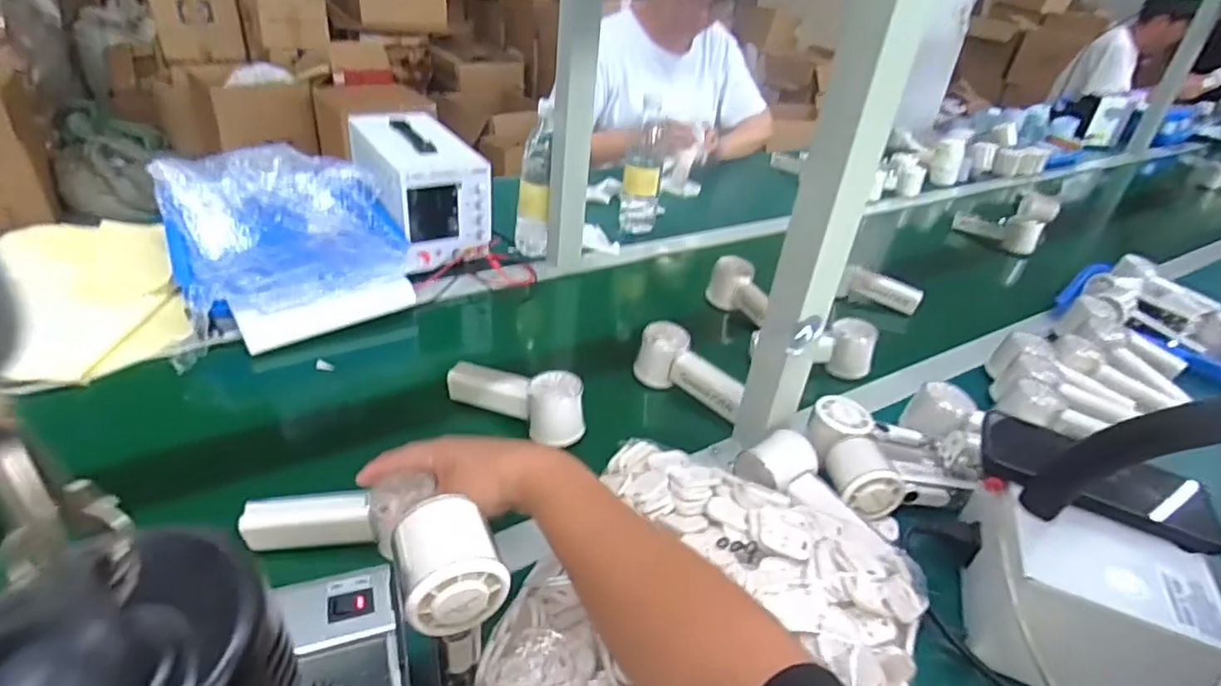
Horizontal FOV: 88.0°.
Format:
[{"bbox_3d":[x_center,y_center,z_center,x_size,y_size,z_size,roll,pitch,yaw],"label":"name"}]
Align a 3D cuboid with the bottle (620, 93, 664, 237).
[{"bbox_3d":[0.054,-0.286,1.045,0.066,0.219,0.058,8,33,2],"label":"bottle"}]

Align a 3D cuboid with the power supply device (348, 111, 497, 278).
[{"bbox_3d":[-0.284,-0.230,0.926,0.134,0.140,0.249,-16,39,-31],"label":"power supply device"}]

